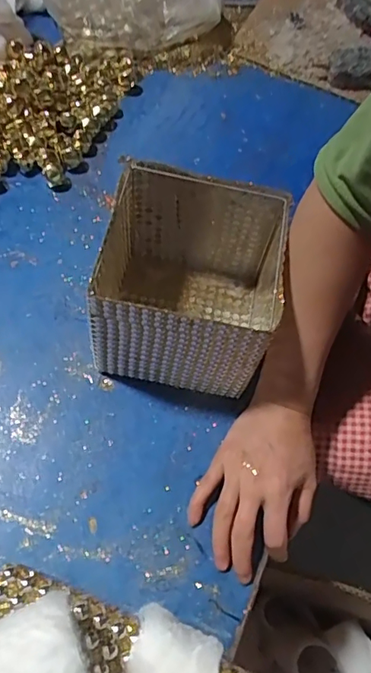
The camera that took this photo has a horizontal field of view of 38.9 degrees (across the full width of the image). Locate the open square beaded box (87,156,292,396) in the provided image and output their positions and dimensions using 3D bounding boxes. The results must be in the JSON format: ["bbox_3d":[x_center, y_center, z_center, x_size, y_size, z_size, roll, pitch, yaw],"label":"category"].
[{"bbox_3d":[0.006,-0.054,0.525,0.173,0.136,0.175,11,60,0],"label":"open square beaded box"}]

